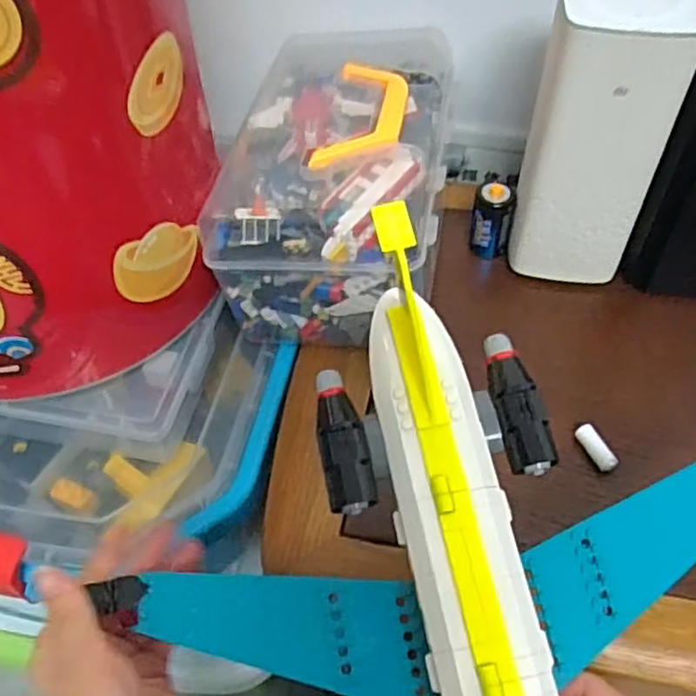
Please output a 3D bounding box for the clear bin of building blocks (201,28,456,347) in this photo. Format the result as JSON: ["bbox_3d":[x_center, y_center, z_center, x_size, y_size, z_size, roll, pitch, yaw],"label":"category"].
[{"bbox_3d":[-0.004,-0.143,0.566,0.162,0.129,0.278,6,53,5],"label":"clear bin of building blocks"}]

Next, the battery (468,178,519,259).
[{"bbox_3d":[0.120,-0.104,0.578,0.033,0.063,0.026,9,53,7],"label":"battery"}]

